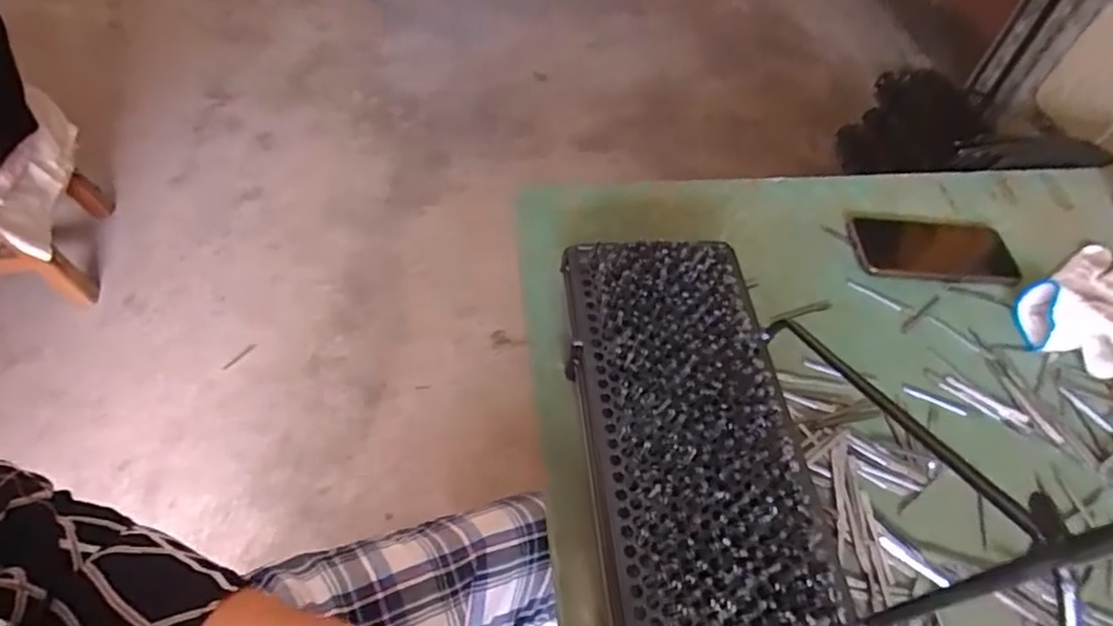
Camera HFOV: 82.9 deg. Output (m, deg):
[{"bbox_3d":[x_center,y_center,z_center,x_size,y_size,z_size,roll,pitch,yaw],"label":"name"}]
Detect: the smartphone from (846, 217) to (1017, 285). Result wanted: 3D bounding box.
[{"bbox_3d":[0.383,-0.066,0.645,0.157,0.014,0.079,3,55,-4],"label":"smartphone"}]

